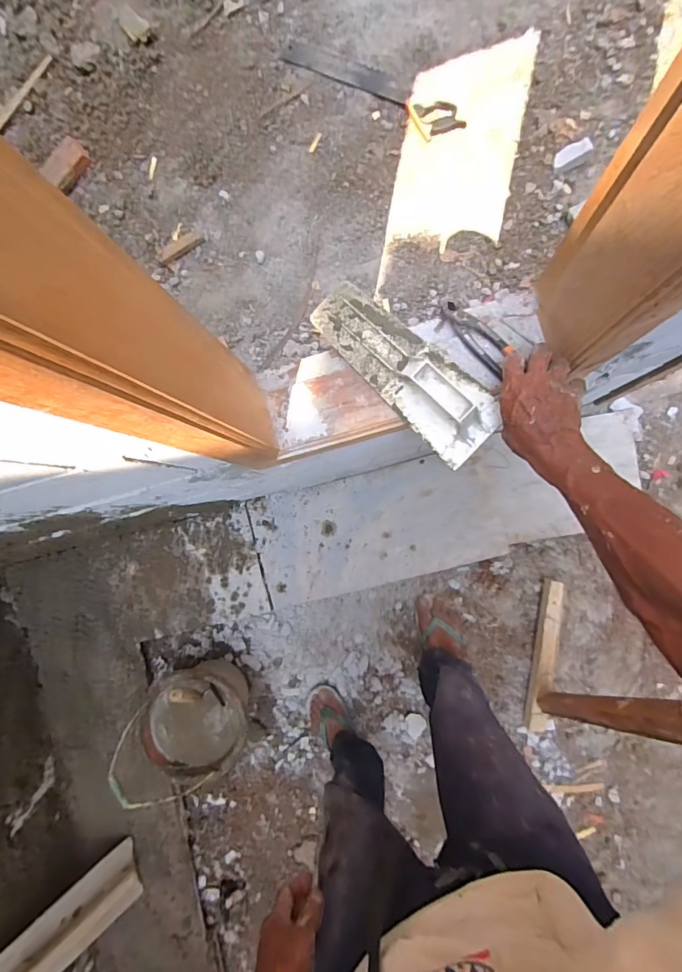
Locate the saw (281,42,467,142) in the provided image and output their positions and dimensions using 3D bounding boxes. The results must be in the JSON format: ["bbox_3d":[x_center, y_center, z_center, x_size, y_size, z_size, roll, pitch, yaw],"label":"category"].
[{"bbox_3d":[0.099,-1.130,1.285,0.545,0.020,0.109,31,91,7],"label":"saw"}]

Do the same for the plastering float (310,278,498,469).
[{"bbox_3d":[0.084,-0.166,0.611,0.299,0.050,0.109,44,93,7],"label":"plastering float"}]

